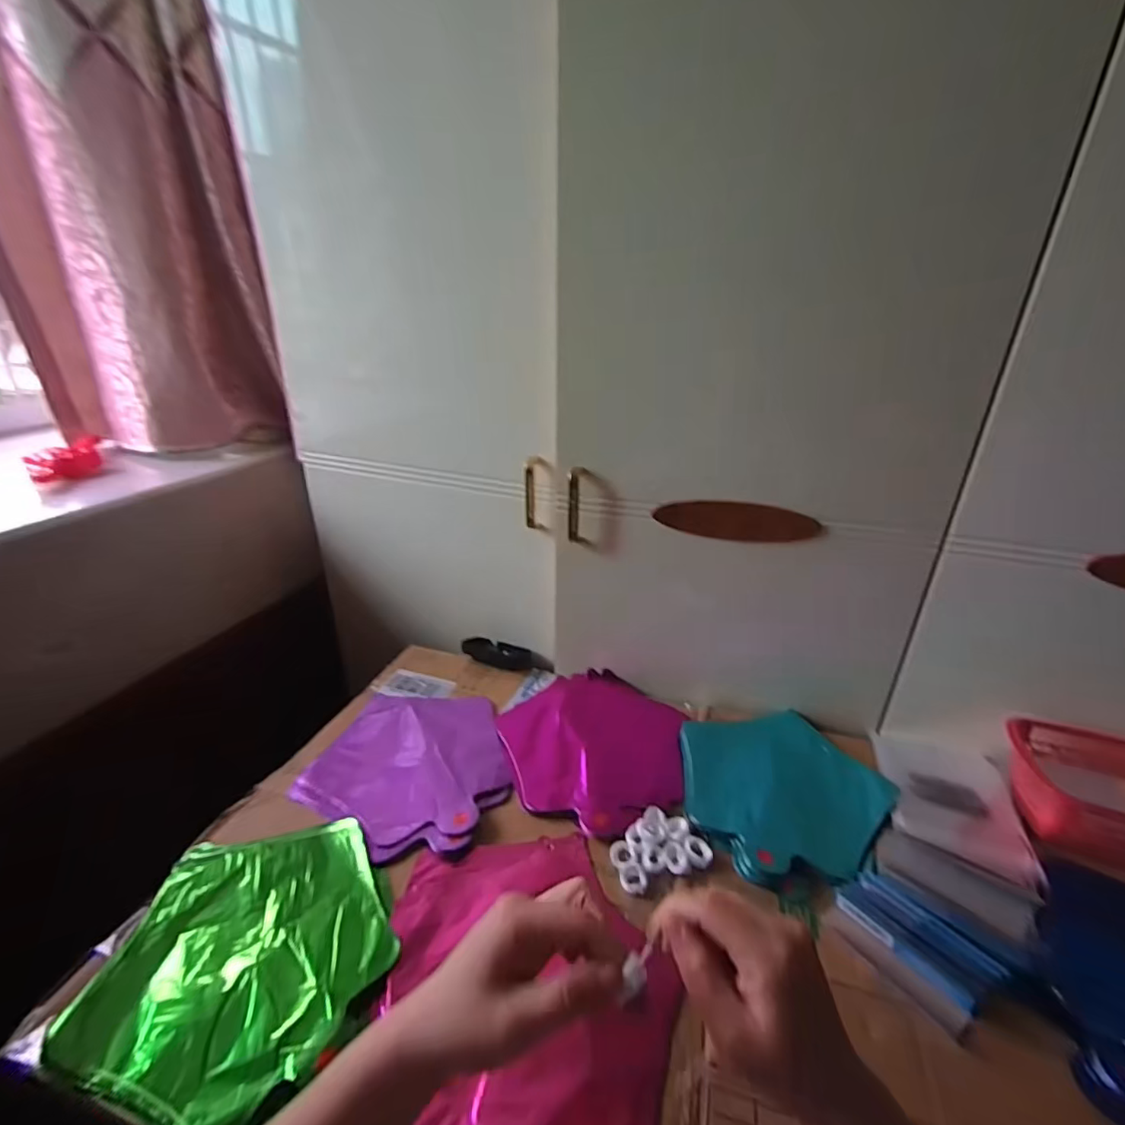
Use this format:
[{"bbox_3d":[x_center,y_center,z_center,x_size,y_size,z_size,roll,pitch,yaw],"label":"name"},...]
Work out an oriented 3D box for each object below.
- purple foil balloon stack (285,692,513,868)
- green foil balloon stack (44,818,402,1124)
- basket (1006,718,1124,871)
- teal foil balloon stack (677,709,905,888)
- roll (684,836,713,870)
[{"bbox_3d":[-0.180,0.242,0.660,0.234,0.019,0.235,5,26,7],"label":"purple foil balloon stack"},{"bbox_3d":[-0.264,0.327,0.466,0.232,0.022,0.219,10,27,16],"label":"green foil balloon stack"},{"bbox_3d":[0.615,0.257,0.593,0.225,0.068,0.174,16,30,28],"label":"basket"},{"bbox_3d":[0.254,0.259,0.637,0.229,0.018,0.220,-5,27,-14],"label":"teal foil balloon stack"},{"bbox_3d":[0.139,0.296,0.560,0.029,0.012,0.031,1,26,-1],"label":"roll"}]

